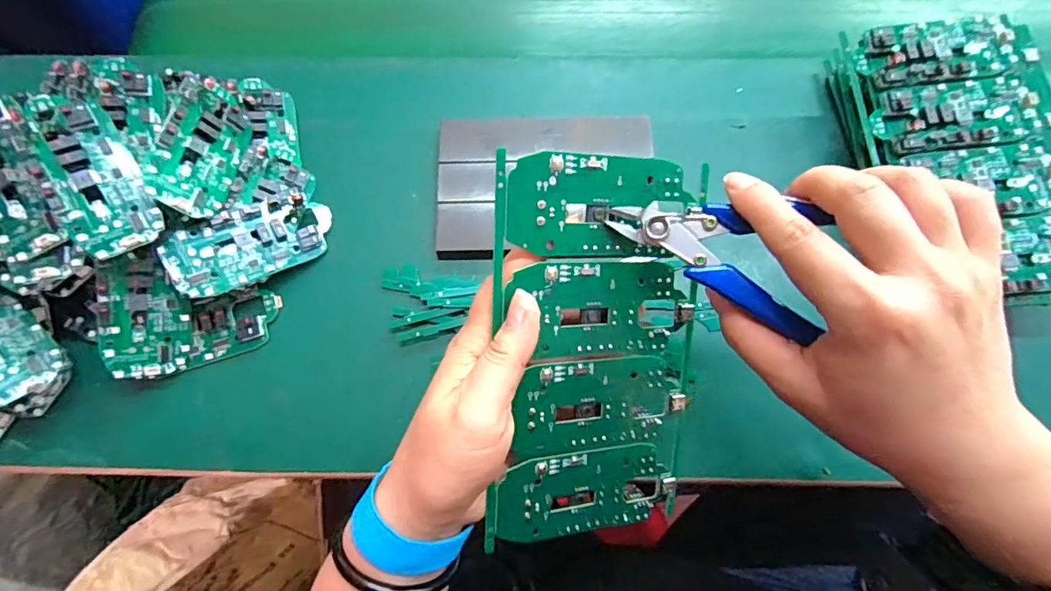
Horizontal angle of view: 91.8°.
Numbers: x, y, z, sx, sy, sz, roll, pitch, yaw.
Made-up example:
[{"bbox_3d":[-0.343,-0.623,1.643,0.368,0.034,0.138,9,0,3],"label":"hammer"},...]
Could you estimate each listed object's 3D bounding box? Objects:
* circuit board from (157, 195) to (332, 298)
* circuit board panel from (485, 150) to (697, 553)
[{"bbox_3d":[-0.172,-0.033,0.324,0.096,0.009,0.044,-26,94,-28],"label":"circuit board"},{"bbox_3d":[0.035,0.029,0.248,0.105,0.004,0.185,-2,102,-20],"label":"circuit board panel"}]

